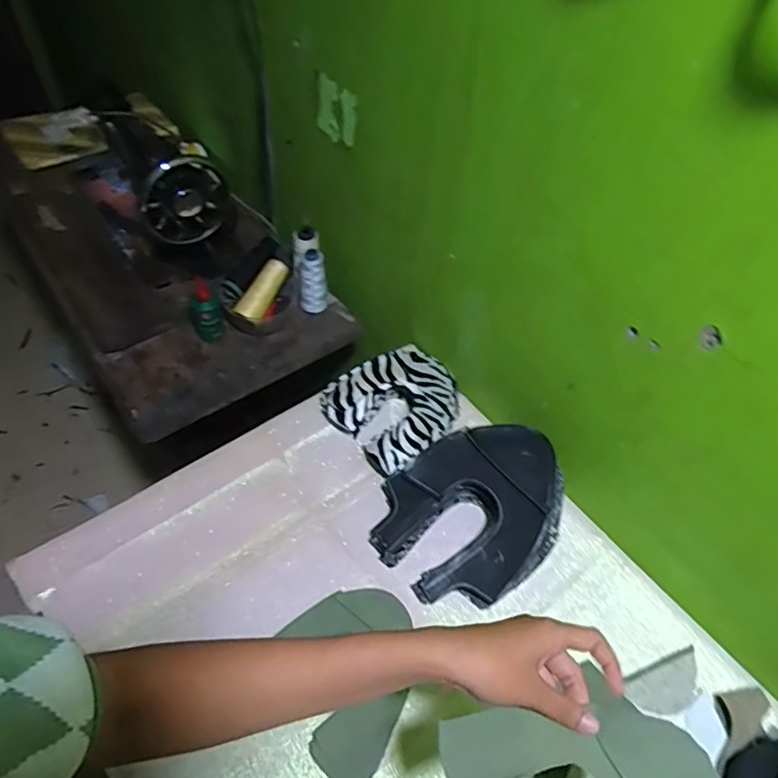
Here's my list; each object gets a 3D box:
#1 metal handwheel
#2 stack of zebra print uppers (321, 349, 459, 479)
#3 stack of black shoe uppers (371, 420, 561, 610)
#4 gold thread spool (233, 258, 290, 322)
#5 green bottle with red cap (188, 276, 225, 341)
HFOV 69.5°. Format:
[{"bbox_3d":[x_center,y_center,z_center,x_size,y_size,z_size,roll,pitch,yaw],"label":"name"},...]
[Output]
[{"bbox_3d":[-0.304,-0.282,0.840,0.129,0.123,0.030,-27,60,-23],"label":"metal handwheel"},{"bbox_3d":[0.013,0.016,0.799,0.181,0.073,0.169,-36,64,-28],"label":"stack of zebra print uppers"},{"bbox_3d":[0.109,0.143,0.698,0.241,0.100,0.195,-32,62,-26],"label":"stack of black shoe uppers"},{"bbox_3d":[-0.197,-0.154,0.894,0.034,0.041,0.110,30,78,17],"label":"gold thread spool"},{"bbox_3d":[-0.279,-0.118,0.860,0.045,0.103,0.032,-21,58,-20],"label":"green bottle with red cap"}]

